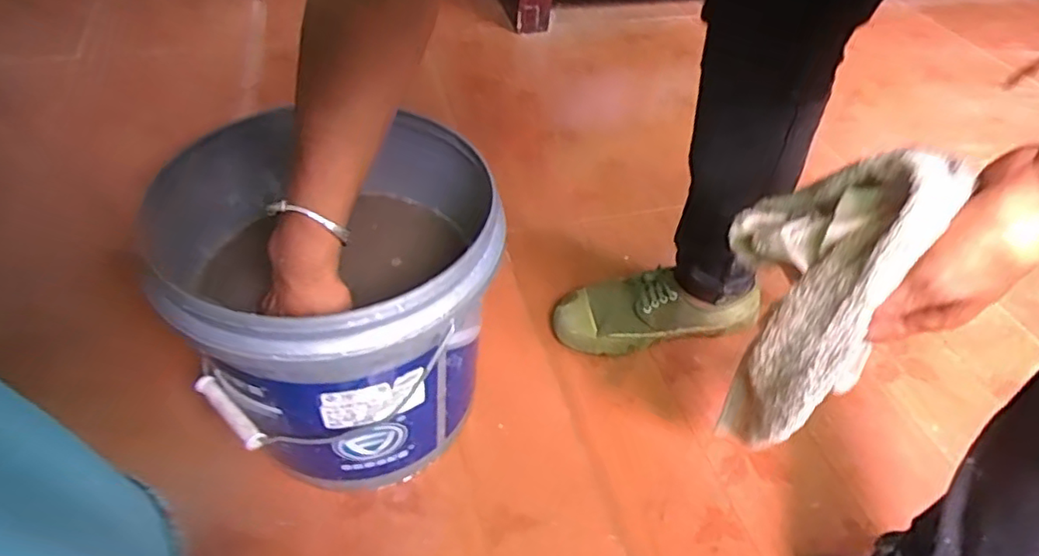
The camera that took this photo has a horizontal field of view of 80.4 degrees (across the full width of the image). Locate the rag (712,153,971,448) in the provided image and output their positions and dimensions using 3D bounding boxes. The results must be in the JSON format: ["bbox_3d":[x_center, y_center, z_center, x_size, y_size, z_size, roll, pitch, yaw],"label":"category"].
[{"bbox_3d":[0.175,0.035,0.405,0.071,0.277,0.119,-4,45,-10],"label":"rag"}]

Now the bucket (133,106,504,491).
[{"bbox_3d":[-0.150,0.025,0.543,0.261,0.253,0.244,0,47,0],"label":"bucket"}]

